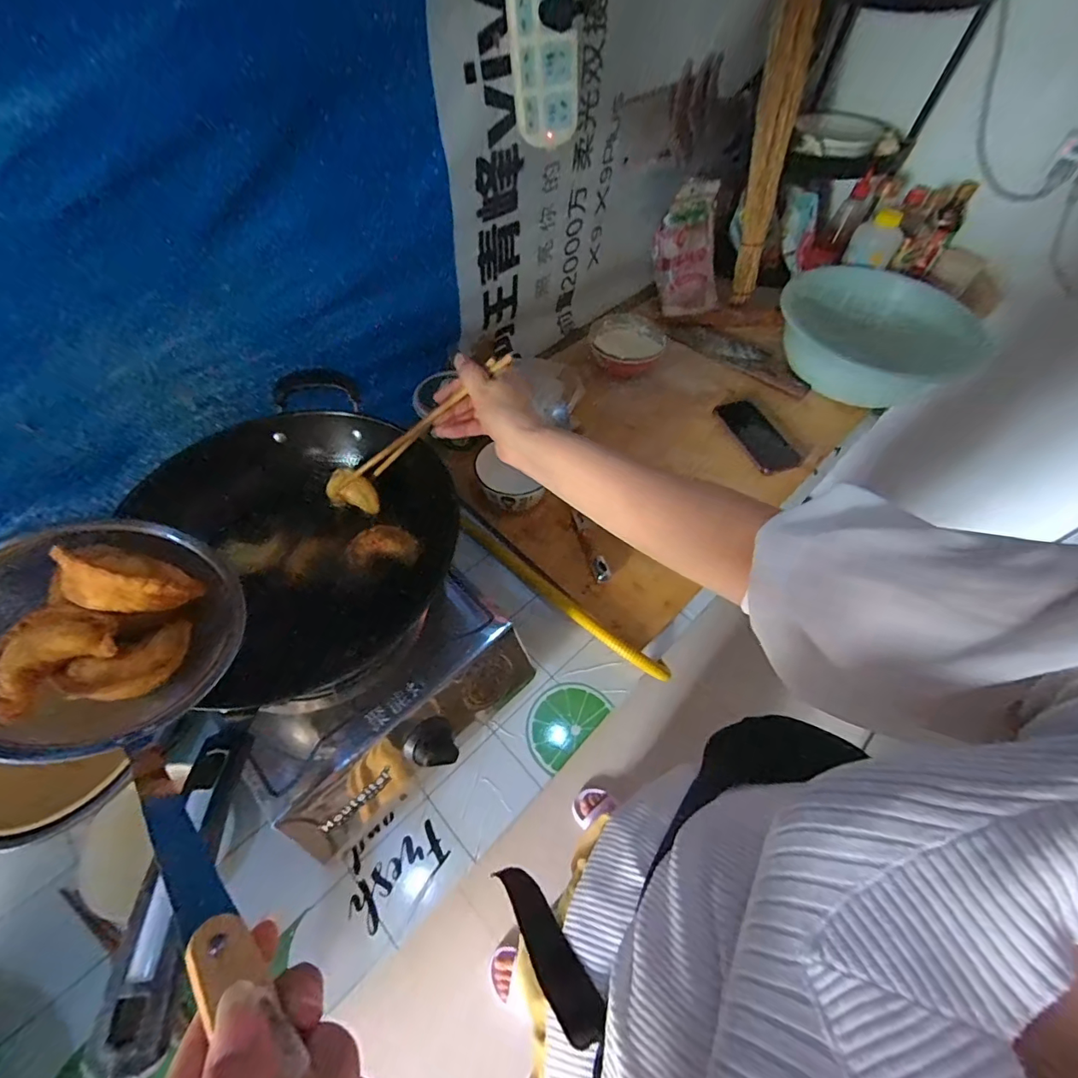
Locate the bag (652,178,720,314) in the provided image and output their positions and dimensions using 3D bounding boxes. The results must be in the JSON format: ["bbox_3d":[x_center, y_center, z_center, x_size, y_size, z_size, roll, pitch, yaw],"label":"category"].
[{"bbox_3d":[0.307,-0.596,0.997,0.145,0.229,0.032,-16,25,-13],"label":"bag"}]

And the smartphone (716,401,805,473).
[{"bbox_3d":[0.386,-0.184,0.853,0.084,0.015,0.163,-22,68,-13],"label":"smartphone"}]

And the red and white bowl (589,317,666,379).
[{"bbox_3d":[0.168,-0.369,0.917,0.134,0.037,0.158,15,57,7],"label":"red and white bowl"}]

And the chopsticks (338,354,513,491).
[{"bbox_3d":[-0.118,-0.112,0.487,0.232,0.027,0.017,-30,53,27],"label":"chopsticks"}]

